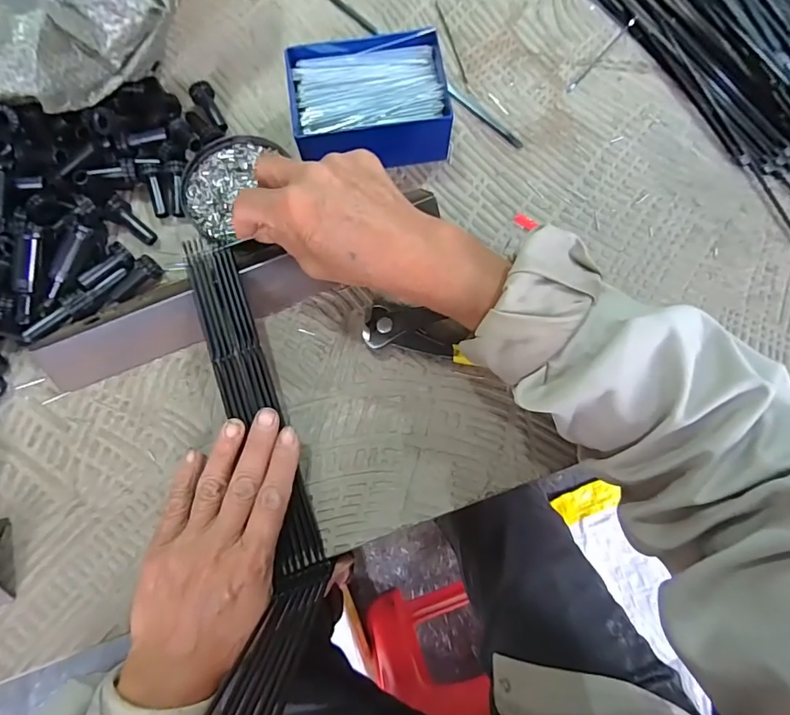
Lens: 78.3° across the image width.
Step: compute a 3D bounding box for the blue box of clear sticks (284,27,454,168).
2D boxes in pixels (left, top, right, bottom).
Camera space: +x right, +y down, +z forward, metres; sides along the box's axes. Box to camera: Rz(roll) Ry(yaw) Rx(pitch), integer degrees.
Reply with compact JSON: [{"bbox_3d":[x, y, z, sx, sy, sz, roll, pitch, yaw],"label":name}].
[{"bbox_3d":[-0.017,-0.182,0.355,0.109,0.046,0.083,-9,76,0],"label":"blue box of clear sticks"}]

